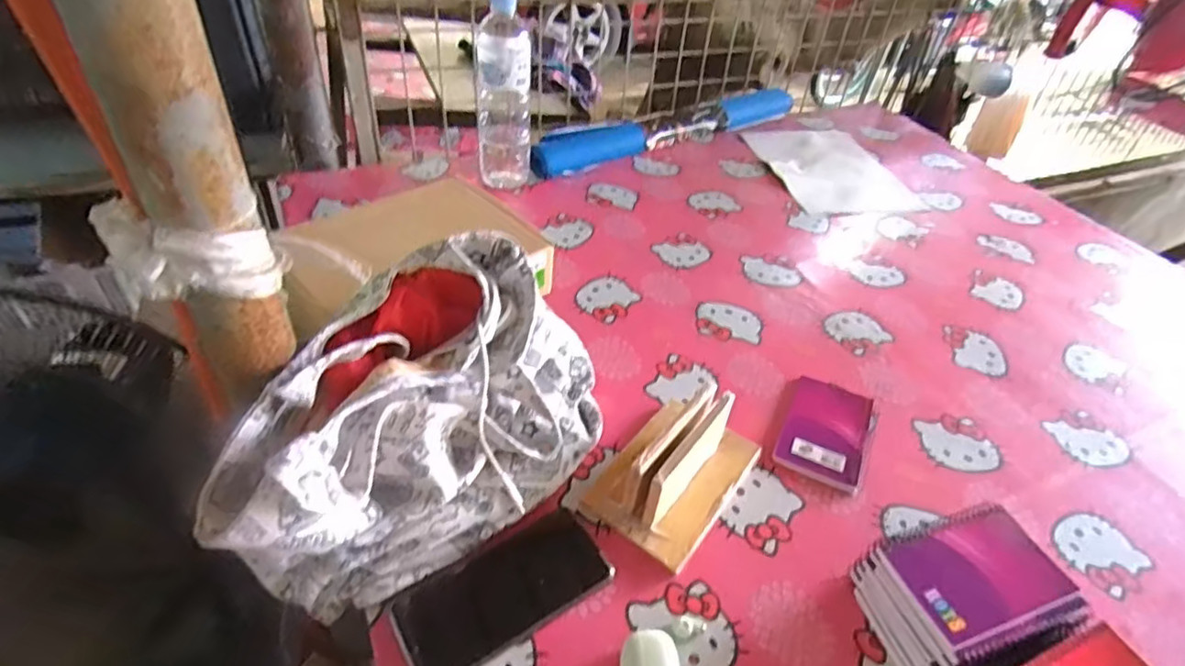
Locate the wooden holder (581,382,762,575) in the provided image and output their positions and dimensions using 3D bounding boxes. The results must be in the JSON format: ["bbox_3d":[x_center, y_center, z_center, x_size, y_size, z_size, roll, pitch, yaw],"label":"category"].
[{"bbox_3d":[0.079,0.112,0.555,0.105,0.078,0.159,31,49,24],"label":"wooden holder"}]

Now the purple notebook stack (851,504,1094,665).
[{"bbox_3d":[0.293,0.208,0.489,0.139,0.063,0.104,-12,47,-18],"label":"purple notebook stack"}]

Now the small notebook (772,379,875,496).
[{"bbox_3d":[0.242,0.099,0.638,0.081,0.010,0.132,22,46,16],"label":"small notebook"}]

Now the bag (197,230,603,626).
[{"bbox_3d":[-0.134,0.073,0.506,0.193,0.166,0.317,30,49,23],"label":"bag"}]

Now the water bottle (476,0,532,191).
[{"bbox_3d":[-0.129,-0.334,0.887,0.079,0.258,0.070,26,47,20],"label":"water bottle"}]

